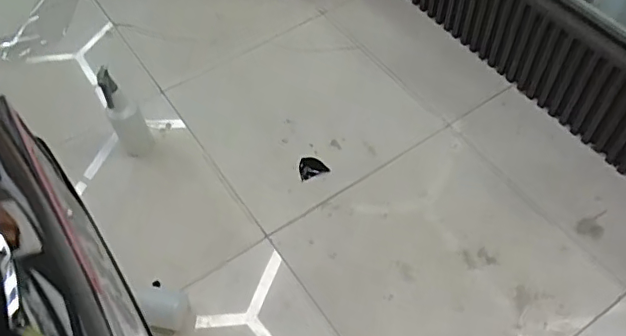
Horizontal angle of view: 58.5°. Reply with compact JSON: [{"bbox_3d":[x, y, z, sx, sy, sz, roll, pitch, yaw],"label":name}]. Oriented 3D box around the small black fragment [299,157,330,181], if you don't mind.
[{"bbox_3d":[-0.002,-0.004,1.511,0.076,0.008,0.062,-21,62,5],"label":"small black fragment"}]

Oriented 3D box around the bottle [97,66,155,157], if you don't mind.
[{"bbox_3d":[-0.482,-0.137,1.444,0.080,0.274,0.086,-21,57,-12],"label":"bottle"}]

